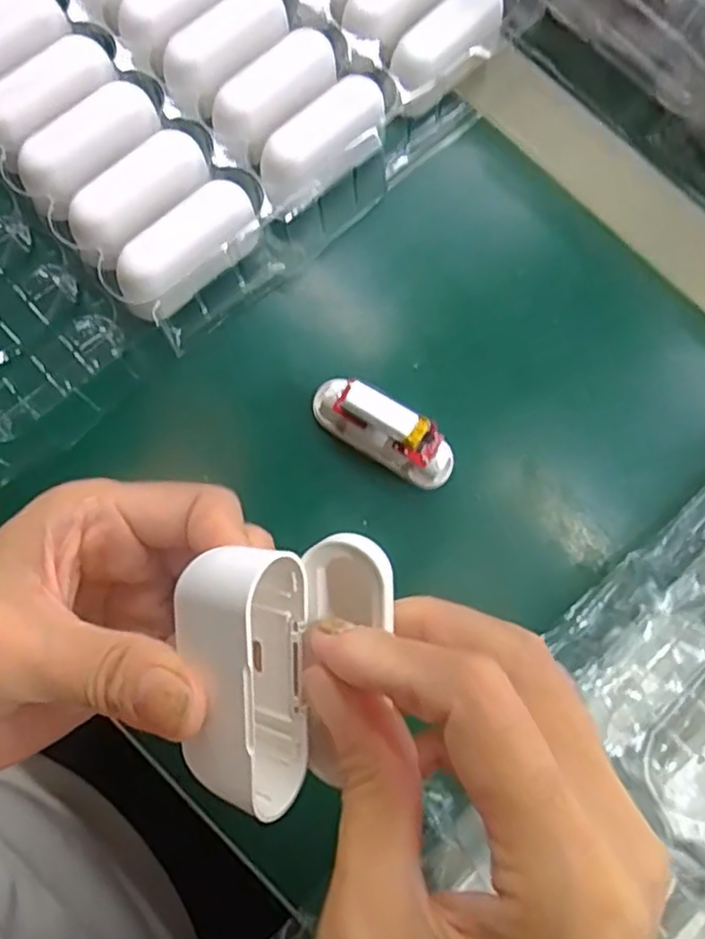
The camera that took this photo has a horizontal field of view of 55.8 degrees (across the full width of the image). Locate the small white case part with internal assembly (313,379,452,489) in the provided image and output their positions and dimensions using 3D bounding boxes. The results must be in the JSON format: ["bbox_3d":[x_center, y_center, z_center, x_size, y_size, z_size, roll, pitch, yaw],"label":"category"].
[{"bbox_3d":[0.012,-0.015,0.267,0.061,0.027,0.020,28,78,2],"label":"small white case part with internal assembly"}]

